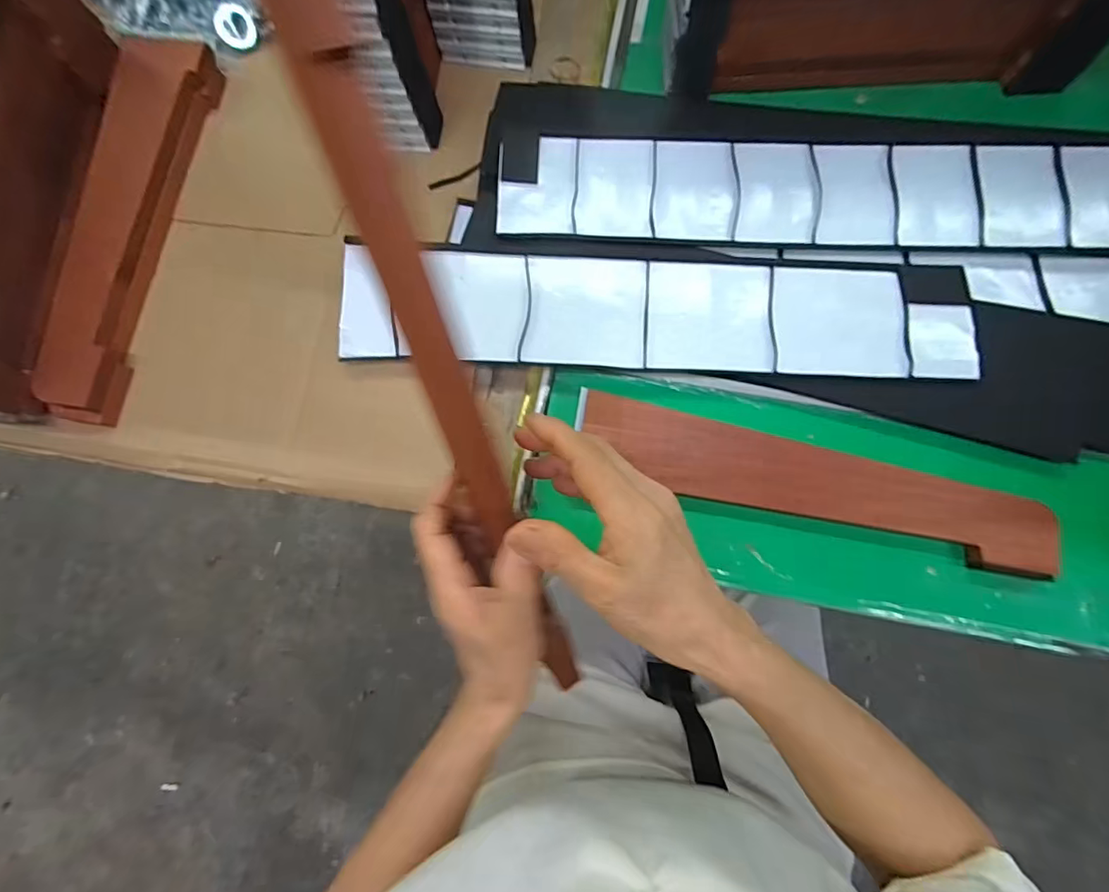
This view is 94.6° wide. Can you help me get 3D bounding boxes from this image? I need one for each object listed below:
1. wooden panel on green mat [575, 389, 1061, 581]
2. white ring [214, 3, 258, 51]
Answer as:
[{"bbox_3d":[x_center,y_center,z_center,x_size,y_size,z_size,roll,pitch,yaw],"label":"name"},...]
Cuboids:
[{"bbox_3d":[0.185,0.025,0.379,0.338,0.021,0.059,14,85,5],"label":"wooden panel on green mat"},{"bbox_3d":[-0.301,-0.398,0.484,0.034,0.008,0.035,-14,122,-24],"label":"white ring"}]

